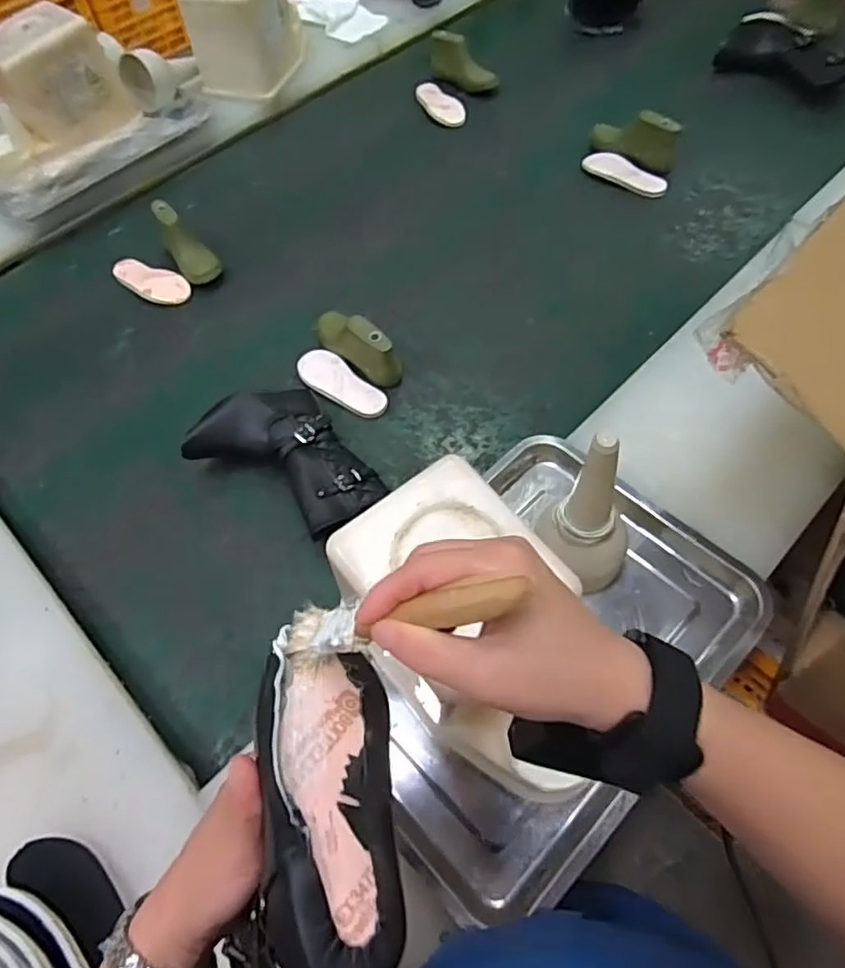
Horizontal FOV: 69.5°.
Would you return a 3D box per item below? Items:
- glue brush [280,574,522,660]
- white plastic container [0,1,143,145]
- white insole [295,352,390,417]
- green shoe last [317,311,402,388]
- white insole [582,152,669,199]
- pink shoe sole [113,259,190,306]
[{"bbox_3d":[-0.014,0.057,0.267,0.137,0.013,0.026,-21,47,40],"label":"glue brush"},{"bbox_3d":[-0.575,-0.638,0.957,0.178,0.140,0.116,-41,66,-18],"label":"white plastic container"},{"bbox_3d":[-0.109,-0.132,0.798,0.145,0.013,0.059,39,68,25],"label":"white insole"},{"bbox_3d":[-0.081,-0.181,0.790,0.129,0.065,0.048,38,67,24],"label":"green shoe last"},{"bbox_3d":[0.330,-0.505,0.992,0.147,0.008,0.050,38,85,22],"label":"white insole"},{"bbox_3d":[-0.416,-0.310,0.932,0.140,0.016,0.062,28,64,20],"label":"pink shoe sole"}]

